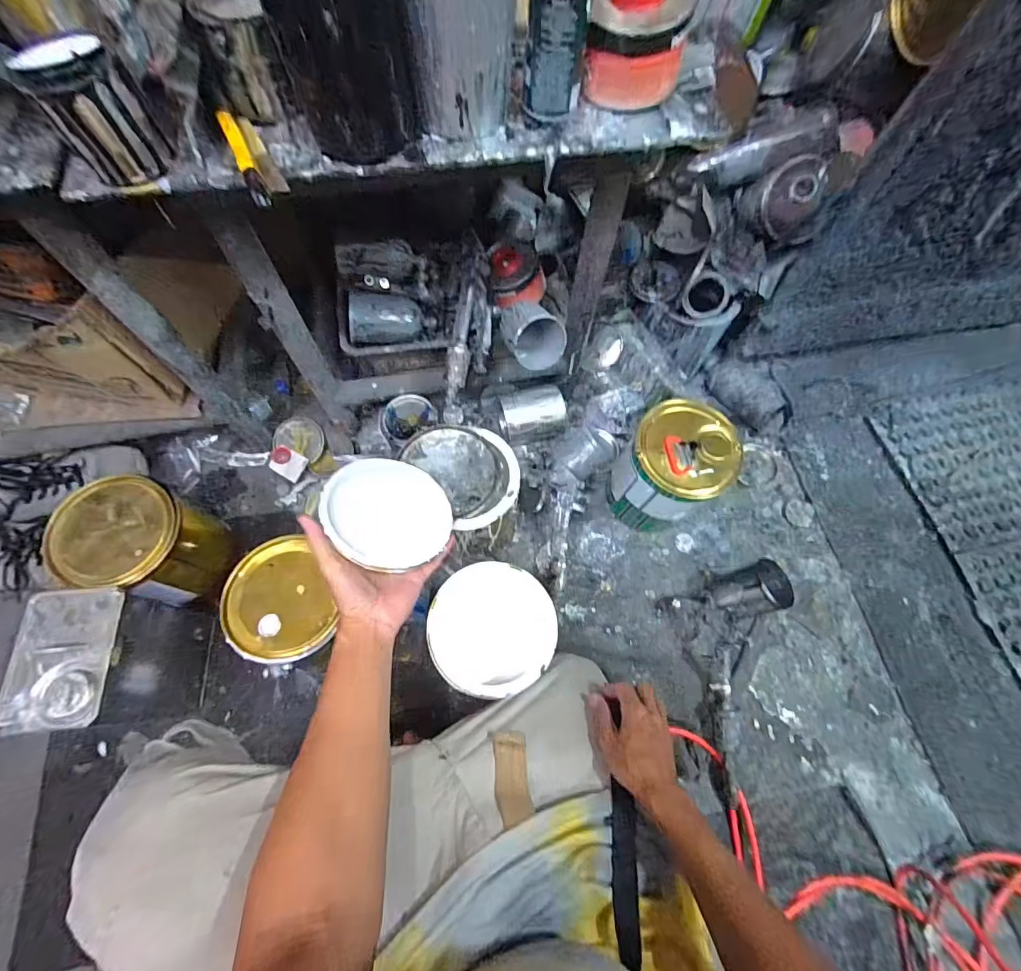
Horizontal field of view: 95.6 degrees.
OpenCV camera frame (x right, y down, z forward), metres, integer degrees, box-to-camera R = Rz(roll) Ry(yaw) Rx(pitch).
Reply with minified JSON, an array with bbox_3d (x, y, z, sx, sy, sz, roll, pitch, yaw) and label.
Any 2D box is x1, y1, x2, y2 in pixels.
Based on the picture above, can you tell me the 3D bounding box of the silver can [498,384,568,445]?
[{"bbox_3d":[0.043,-0.128,0.905,0.130,0.092,0.088,-17,68,-8],"label":"silver can"}]

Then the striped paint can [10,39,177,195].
[{"bbox_3d":[-0.316,-0.287,0.361,0.051,0.087,0.048,0,67,-1],"label":"striped paint can"}]

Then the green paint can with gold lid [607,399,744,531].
[{"bbox_3d":[0.265,-0.025,0.789,0.161,0.218,0.152,0,68,0],"label":"green paint can with gold lid"}]

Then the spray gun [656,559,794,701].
[{"bbox_3d":[0.360,0.218,0.746,0.185,0.134,0.164,-28,71,-10],"label":"spray gun"}]

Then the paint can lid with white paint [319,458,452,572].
[{"bbox_3d":[-0.147,0.028,0.557,0.147,0.009,0.150,16,48,-18],"label":"paint can lid with white paint"}]

